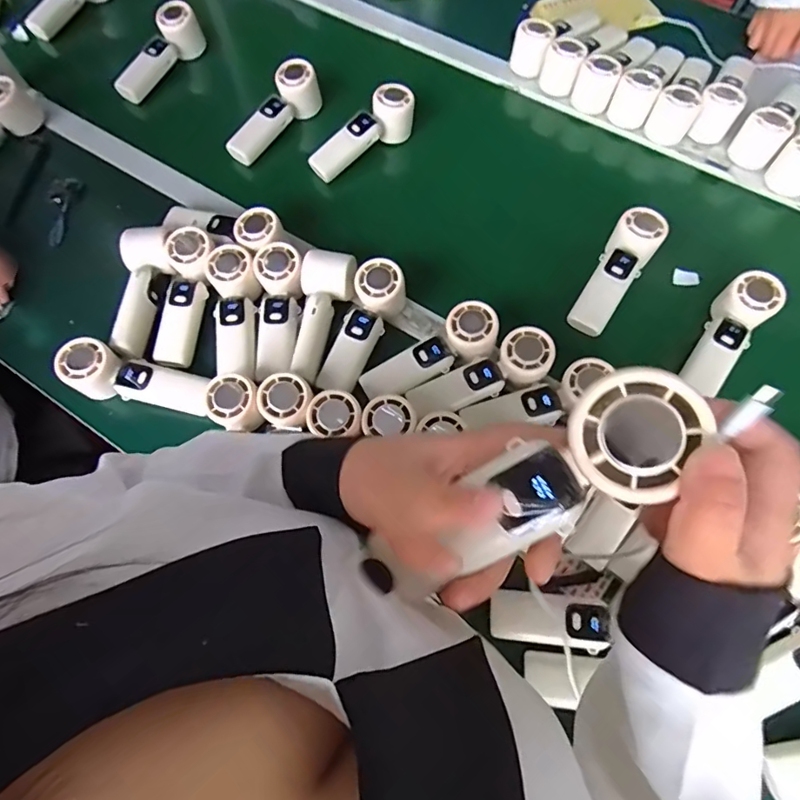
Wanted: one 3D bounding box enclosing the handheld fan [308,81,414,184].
[{"bbox_3d":[-0.054,-0.369,0.704,0.171,0.068,0.050,-41,68,-6],"label":"handheld fan"}]

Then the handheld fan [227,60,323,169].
[{"bbox_3d":[-0.182,-0.407,0.712,0.043,0.062,0.162,35,73,14],"label":"handheld fan"}]

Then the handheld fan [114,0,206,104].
[{"bbox_3d":[-0.370,-0.529,0.776,0.047,0.069,0.168,41,89,16],"label":"handheld fan"}]

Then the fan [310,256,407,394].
[{"bbox_3d":[-0.043,-0.081,0.595,0.054,0.058,0.164,24,85,10],"label":"fan"}]

